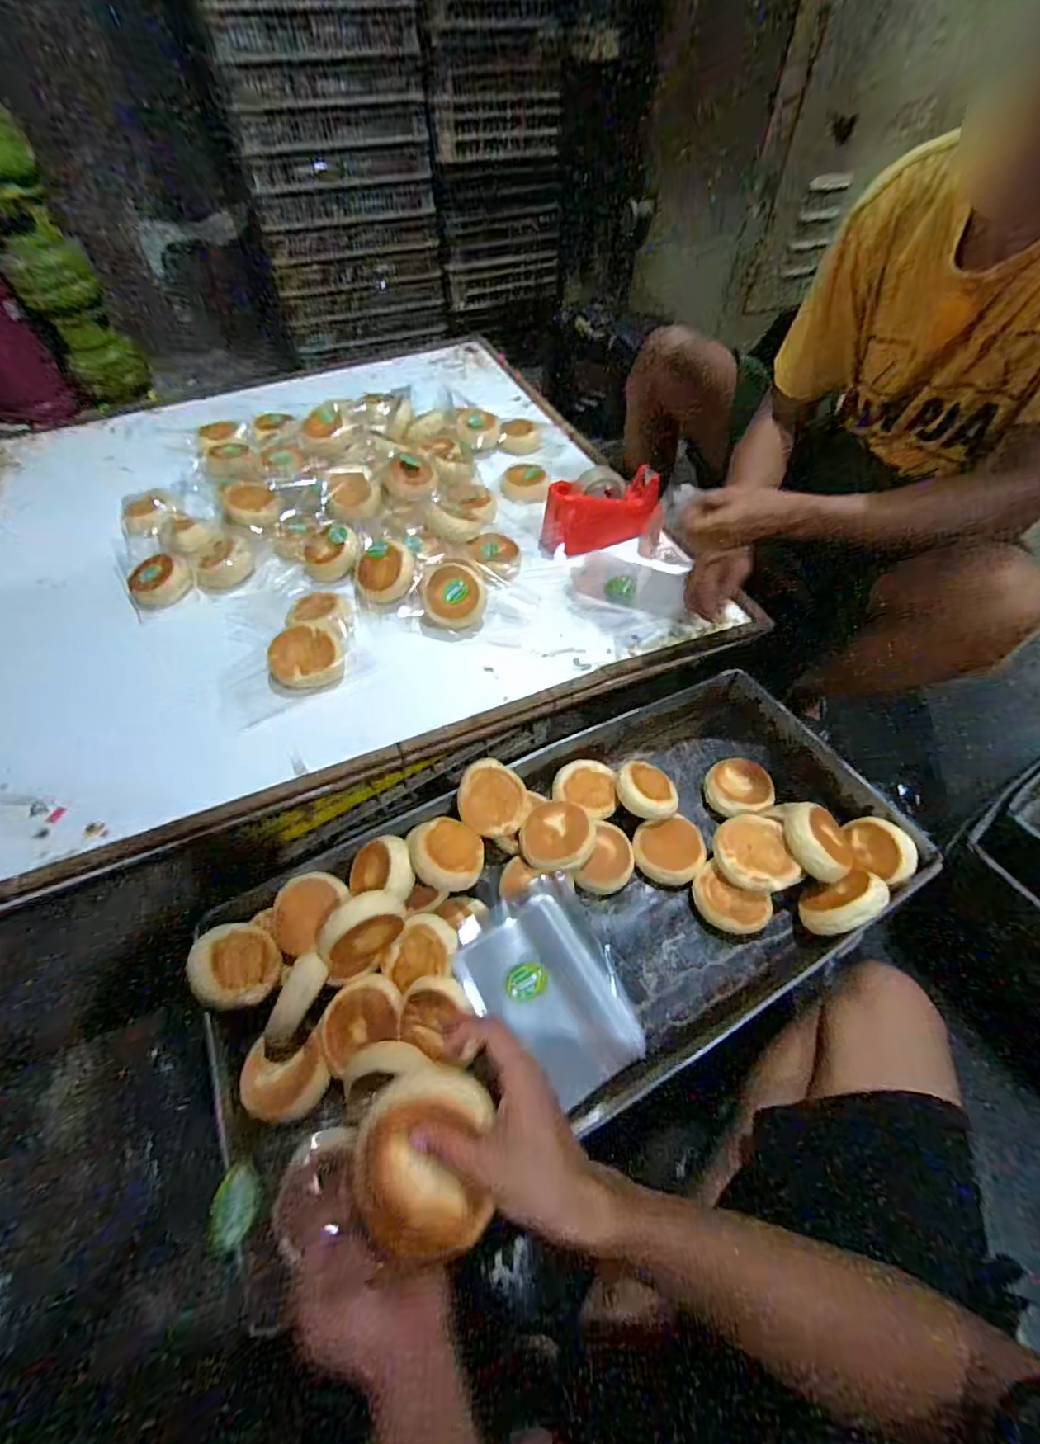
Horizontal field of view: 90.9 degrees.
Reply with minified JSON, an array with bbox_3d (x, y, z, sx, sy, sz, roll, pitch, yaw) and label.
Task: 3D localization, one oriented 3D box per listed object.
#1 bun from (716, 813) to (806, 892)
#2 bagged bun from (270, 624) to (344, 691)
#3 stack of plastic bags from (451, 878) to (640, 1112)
[{"bbox_3d":[0.290,0.165,0.638,0.083,0.030,0.093,-23,62,6],"label":"bun"},{"bbox_3d":[-0.292,-0.089,0.700,0.091,0.023,0.086,-12,81,-12],"label":"bagged bun"},{"bbox_3d":[0.032,0.296,0.574,0.160,0.034,0.209,-24,57,-15],"label":"stack of plastic bags"}]

